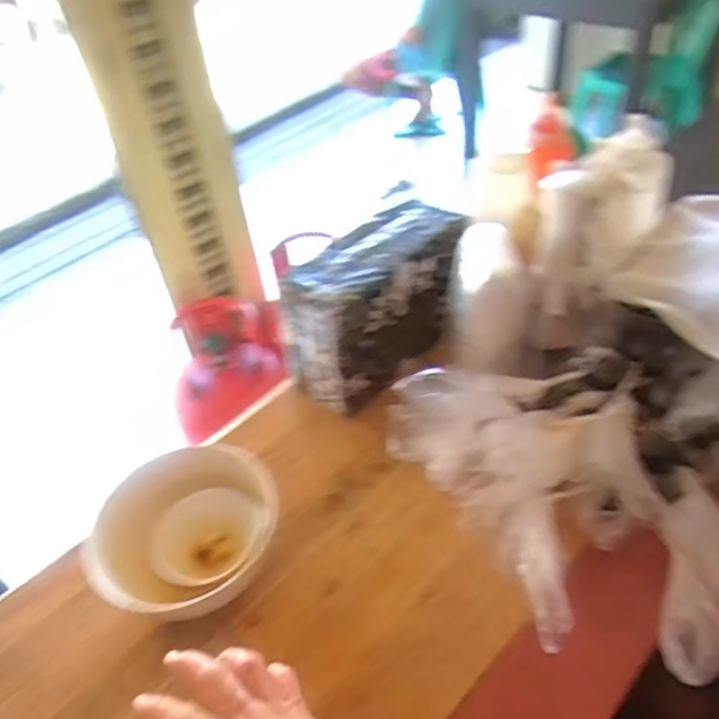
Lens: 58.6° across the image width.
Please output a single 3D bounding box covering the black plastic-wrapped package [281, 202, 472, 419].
[{"bbox_3d":[0.025,-0.069,0.795,0.234,0.158,0.111,-34,50,-25],"label":"black plastic-wrapped package"}]

